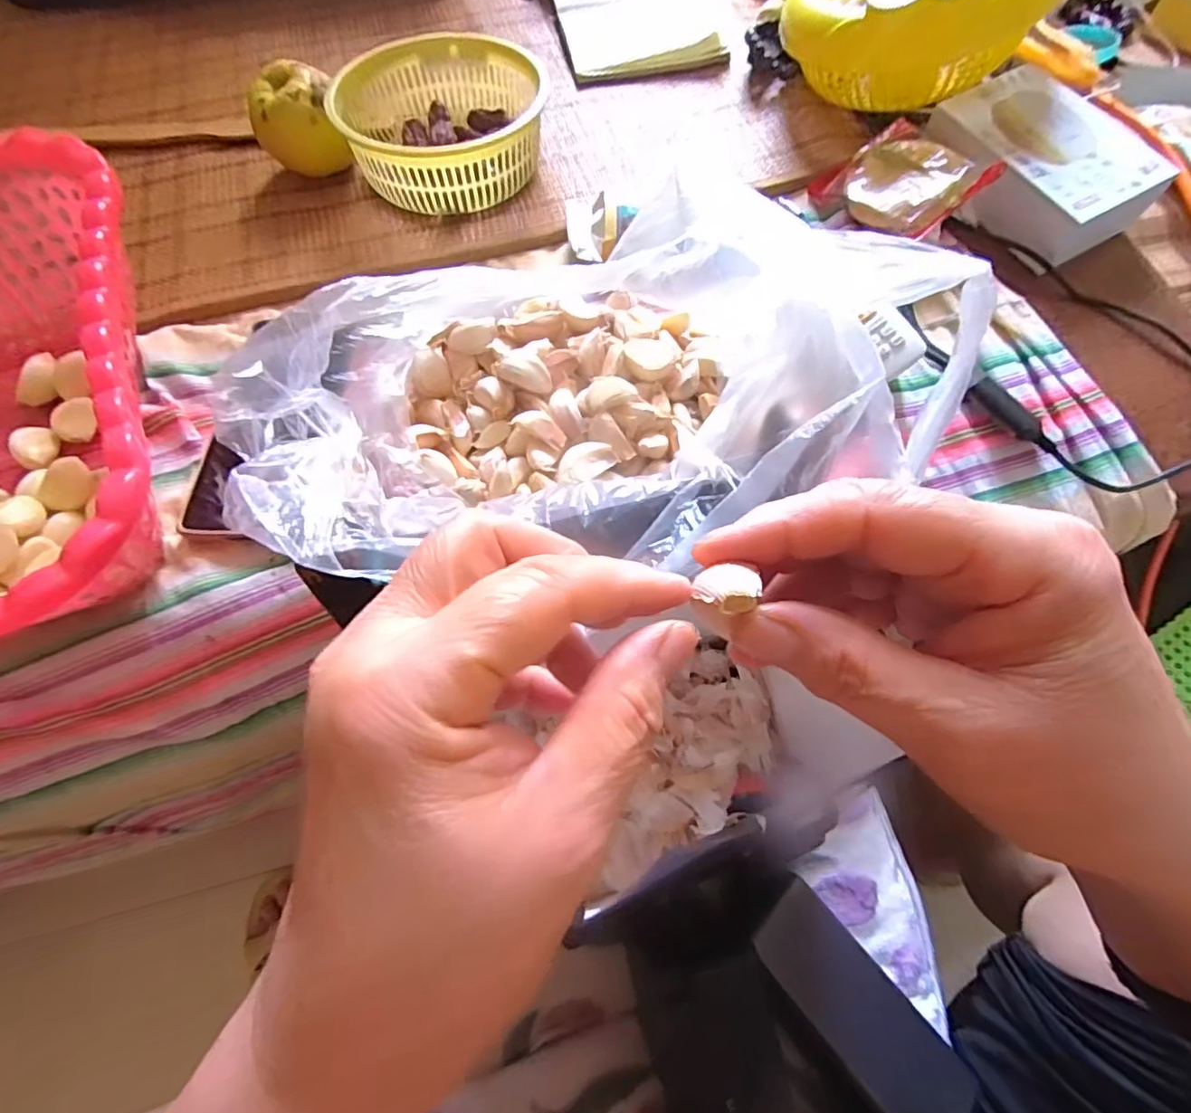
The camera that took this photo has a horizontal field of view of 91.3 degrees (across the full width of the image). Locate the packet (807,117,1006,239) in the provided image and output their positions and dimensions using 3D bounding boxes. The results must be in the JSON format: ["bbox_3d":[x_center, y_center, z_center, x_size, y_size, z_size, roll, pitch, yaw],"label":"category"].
[{"bbox_3d":[0.211,-0.266,0.404,0.084,0.016,0.101,-37,54,3],"label":"packet"}]

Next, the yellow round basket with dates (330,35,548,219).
[{"bbox_3d":[-0.113,-0.326,0.437,0.147,0.057,0.123,1,64,1],"label":"yellow round basket with dates"}]

